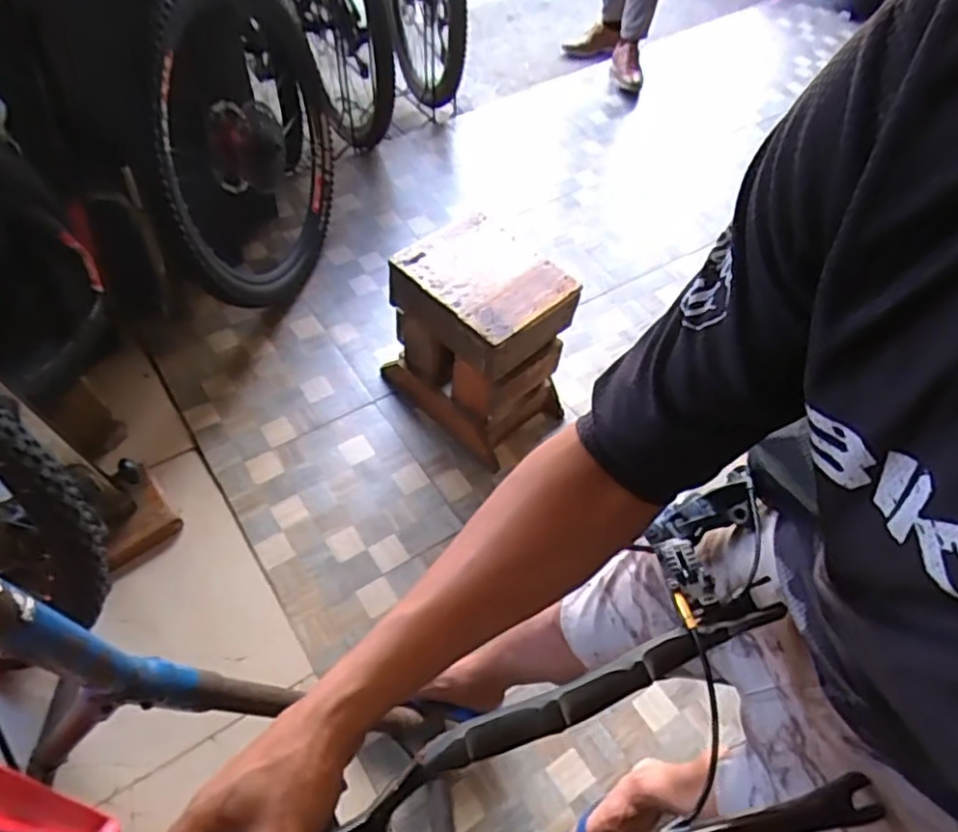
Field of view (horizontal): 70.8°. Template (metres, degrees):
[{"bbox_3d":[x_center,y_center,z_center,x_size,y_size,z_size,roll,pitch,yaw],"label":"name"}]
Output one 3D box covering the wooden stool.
[{"bbox_3d":[-0.003,-0.161,1.513,0.280,0.412,0.345,-34,64,-26],"label":"wooden stool"}]

